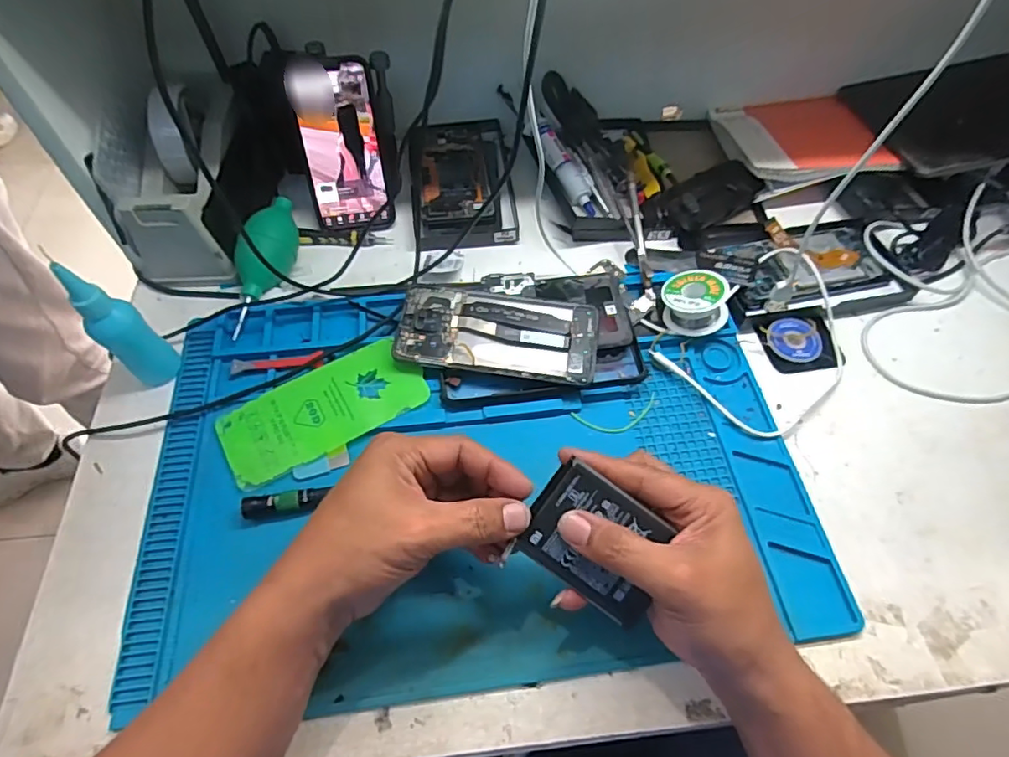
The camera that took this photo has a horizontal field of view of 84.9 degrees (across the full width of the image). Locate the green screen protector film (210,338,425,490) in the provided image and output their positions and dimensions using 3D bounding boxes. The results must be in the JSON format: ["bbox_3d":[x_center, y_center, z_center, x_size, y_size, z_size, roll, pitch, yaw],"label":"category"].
[{"bbox_3d":[-0.143,0.022,0.438,0.154,0.004,0.075,-26,63,-16],"label":"green screen protector film"}]

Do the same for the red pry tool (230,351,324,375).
[{"bbox_3d":[-0.189,-0.014,0.460,0.073,0.005,0.017,-5,61,-5],"label":"red pry tool"}]

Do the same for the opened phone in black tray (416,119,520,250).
[{"bbox_3d":[-0.043,-0.213,0.575,0.095,0.020,0.177,-4,61,-5],"label":"opened phone in black tray"}]

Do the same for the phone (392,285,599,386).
[{"bbox_3d":[-0.006,-0.038,0.454,0.161,0.006,0.075,8,67,4],"label":"phone"}]

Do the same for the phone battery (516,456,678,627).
[{"bbox_3d":[0.056,0.096,0.326,0.086,0.004,0.065,37,93,3],"label":"phone battery"}]

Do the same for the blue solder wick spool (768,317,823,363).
[{"bbox_3d":[0.257,-0.034,0.488,0.045,0.007,0.048,1,60,-2],"label":"blue solder wick spool"}]

